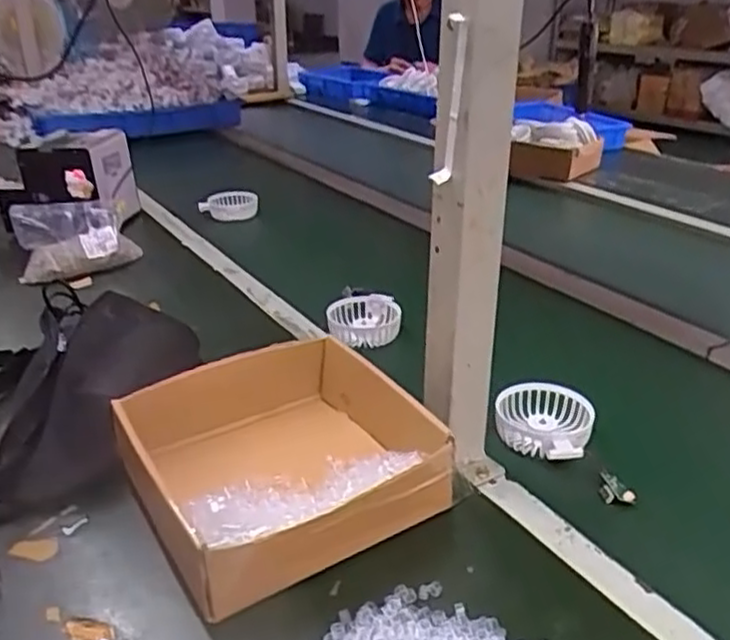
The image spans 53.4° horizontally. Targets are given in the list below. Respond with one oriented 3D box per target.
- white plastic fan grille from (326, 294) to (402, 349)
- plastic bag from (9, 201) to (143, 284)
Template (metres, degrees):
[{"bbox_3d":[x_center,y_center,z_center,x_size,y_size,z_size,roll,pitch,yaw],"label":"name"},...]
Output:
[{"bbox_3d":[-0.001,0.000,0.897,0.088,0.037,0.079,-2,25,-1],"label":"white plastic fan grille"},{"bbox_3d":[-0.415,-0.115,1.046,0.159,0.098,0.091,-5,26,-8],"label":"plastic bag"}]

